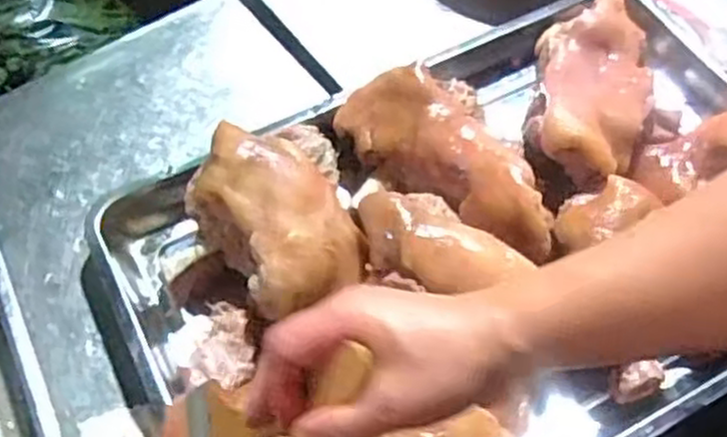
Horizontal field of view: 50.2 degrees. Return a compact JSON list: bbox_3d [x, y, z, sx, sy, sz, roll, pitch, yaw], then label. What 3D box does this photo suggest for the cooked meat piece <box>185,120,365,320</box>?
[{"bbox_3d":[-0.074,-0.006,0.626,0.127,0.070,0.163,-11,59,-7],"label":"cooked meat piece"}]

